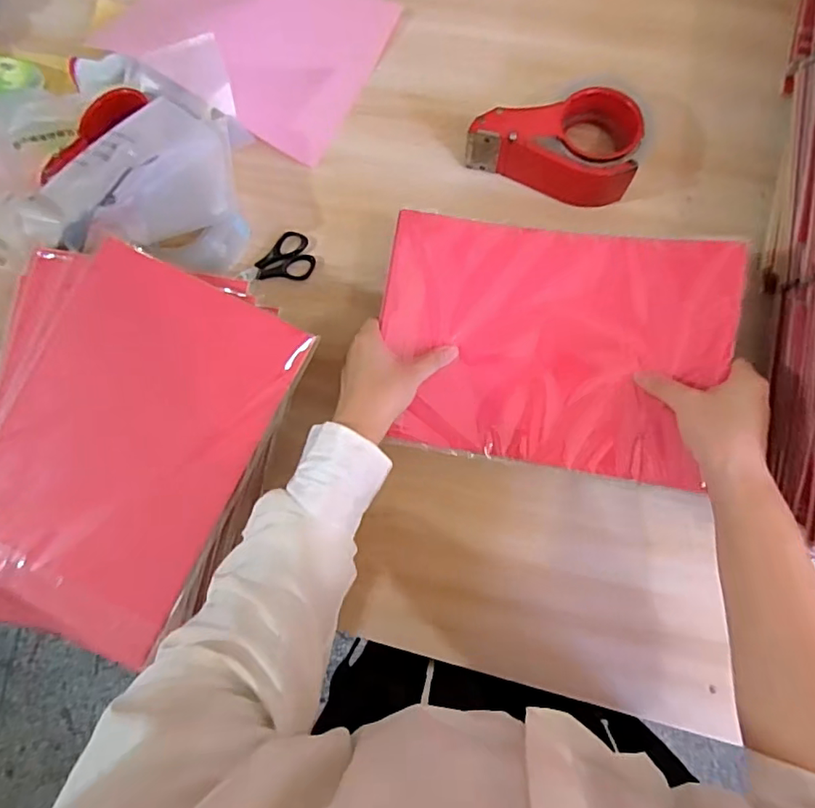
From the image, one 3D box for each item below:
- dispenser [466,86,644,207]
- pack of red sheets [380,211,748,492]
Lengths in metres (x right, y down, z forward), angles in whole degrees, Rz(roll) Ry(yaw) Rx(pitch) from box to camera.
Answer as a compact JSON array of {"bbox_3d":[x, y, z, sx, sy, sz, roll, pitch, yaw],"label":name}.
[{"bbox_3d":[0.143,-0.256,0.542,0.161,0.057,0.104,12,84,7],"label":"dispenser"},{"bbox_3d":[0.121,-0.055,0.478,0.286,0.040,0.210,9,84,7],"label":"pack of red sheets"}]

